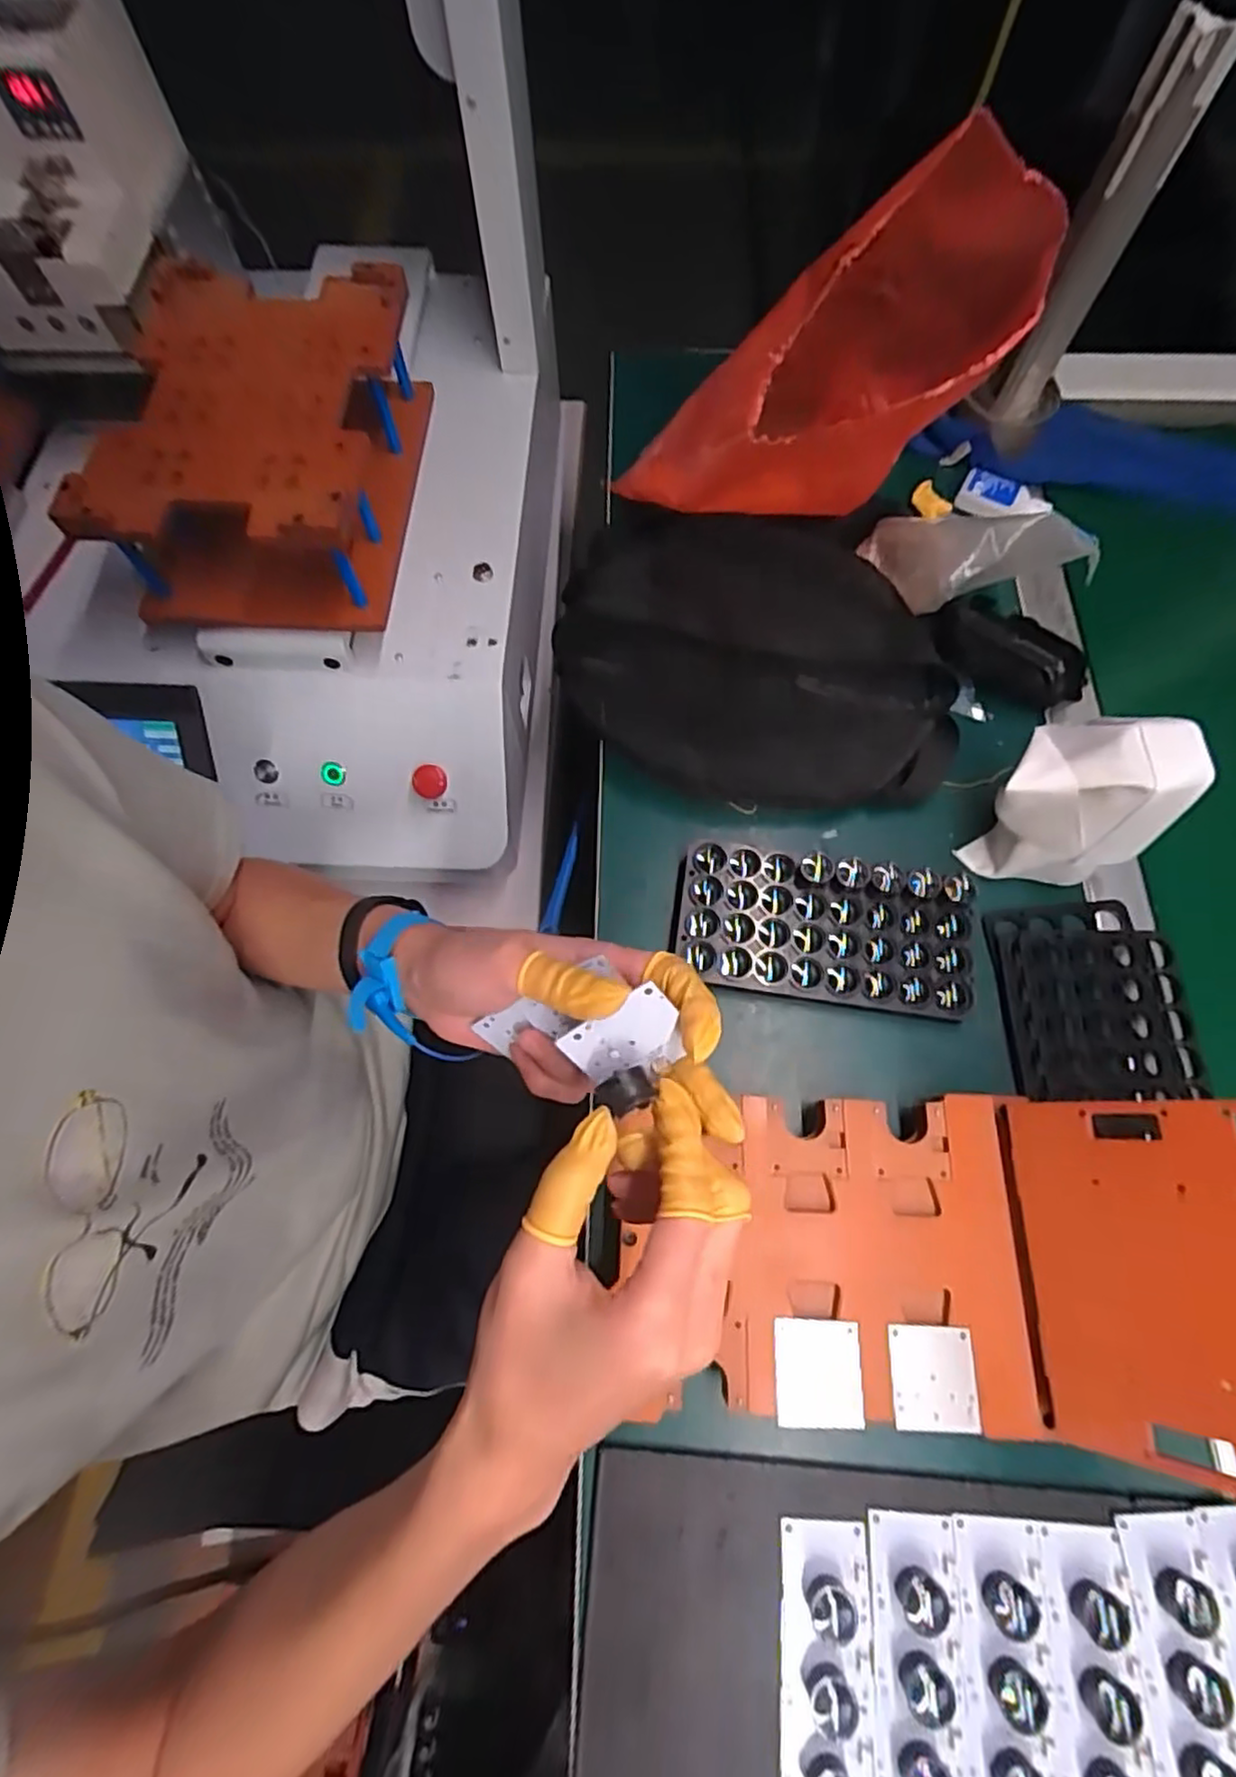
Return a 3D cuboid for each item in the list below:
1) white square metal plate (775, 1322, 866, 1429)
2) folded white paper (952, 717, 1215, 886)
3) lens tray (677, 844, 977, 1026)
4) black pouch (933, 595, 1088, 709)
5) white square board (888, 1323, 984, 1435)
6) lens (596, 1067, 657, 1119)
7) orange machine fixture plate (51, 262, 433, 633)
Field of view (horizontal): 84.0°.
[{"bbox_3d":[0.106,0.257,0.362,0.044,0.004,0.048,2,70,1],"label":"white square metal plate"},{"bbox_3d":[0.293,-0.054,0.442,0.099,0.117,0.074,20,72,7],"label":"folded white paper"},{"bbox_3d":[0.138,0.027,0.460,0.192,0.028,0.097,11,71,4],"label":"lens tray"},{"bbox_3d":[0.304,-0.181,0.535,0.115,0.034,0.047,34,74,12],"label":"black pouch"},{"bbox_3d":[0.166,0.258,0.360,0.044,0.004,0.048,2,70,1],"label":"white square board"},{"bbox_3d":[0.003,0.078,0.261,0.022,0.007,0.015,-20,71,-7],"label":"lens"},{"bbox_3d":[-0.273,-0.350,0.539,0.202,0.100,0.277,6,70,2],"label":"orange machine fixture plate"}]

